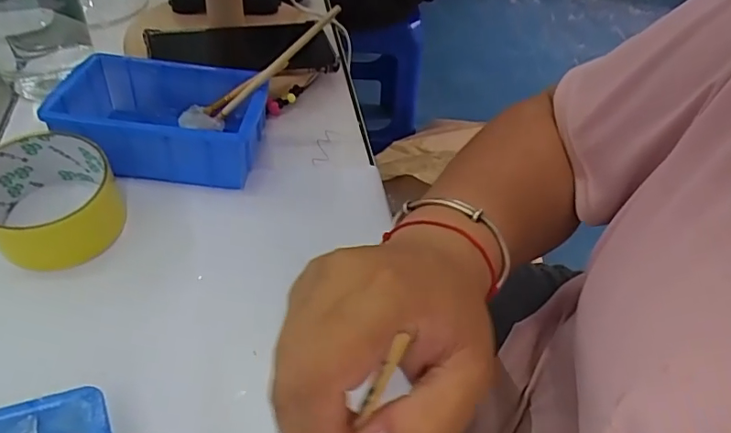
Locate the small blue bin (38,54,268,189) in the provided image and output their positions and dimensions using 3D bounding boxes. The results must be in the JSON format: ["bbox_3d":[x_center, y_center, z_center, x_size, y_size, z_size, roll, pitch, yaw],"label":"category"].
[{"bbox_3d":[-0.152,-0.074,0.404,0.136,0.060,0.094,5,47,-2],"label":"small blue bin"}]

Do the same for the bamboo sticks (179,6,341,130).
[{"bbox_3d":[-0.081,-0.109,0.398,0.154,0.023,0.022,-30,44,22],"label":"bamboo sticks"}]

